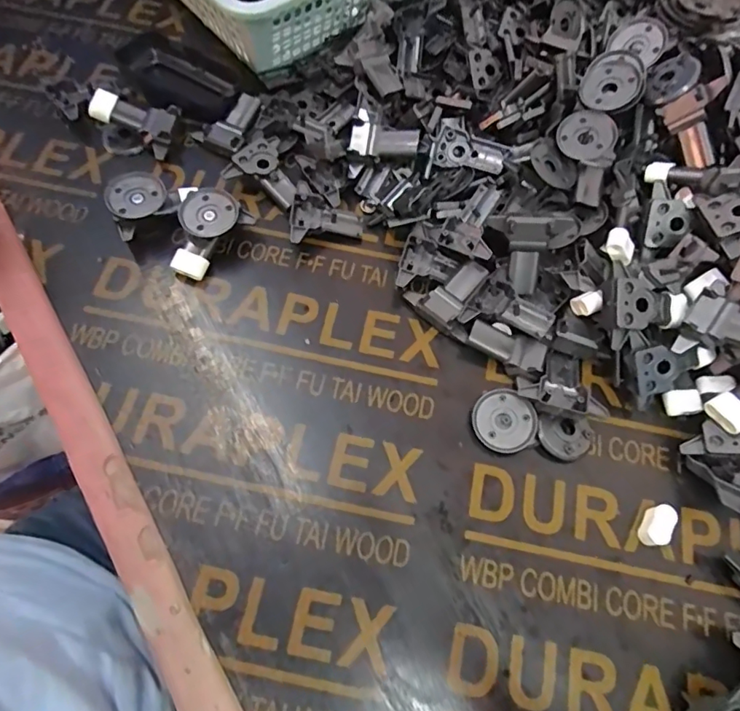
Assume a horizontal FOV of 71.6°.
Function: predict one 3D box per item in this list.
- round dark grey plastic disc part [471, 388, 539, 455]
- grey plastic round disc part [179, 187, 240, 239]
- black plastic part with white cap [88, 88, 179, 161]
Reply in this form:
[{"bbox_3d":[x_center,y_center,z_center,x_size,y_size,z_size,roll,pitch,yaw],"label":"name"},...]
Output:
[{"bbox_3d":[0.093,0.046,0.354,0.040,0.014,0.044,1,66,-2],"label":"round dark grey plastic disc part"},{"bbox_3d":[-0.121,-0.108,0.388,0.042,0.008,0.042,-5,77,-15],"label":"grey plastic round disc part"},{"bbox_3d":[-0.193,-0.192,0.419,0.060,0.025,0.042,18,65,-17],"label":"black plastic part with white cap"}]

